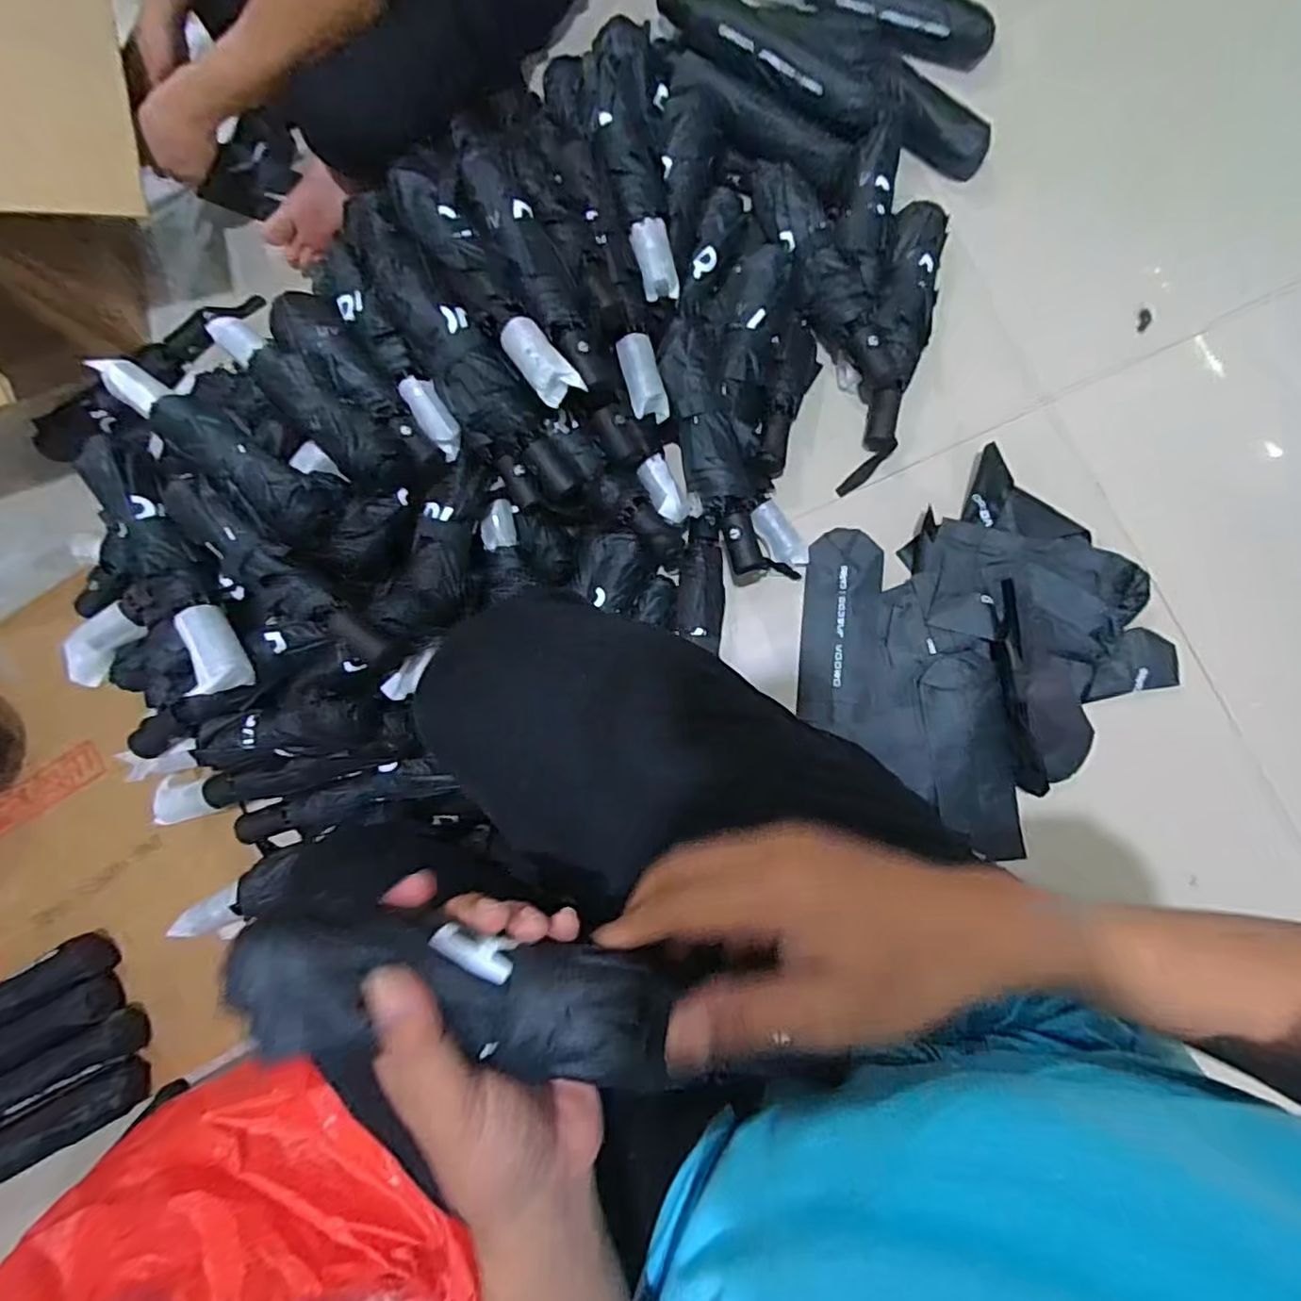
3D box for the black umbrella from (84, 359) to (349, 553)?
[{"bbox_3d":[-0.414,-0.186,0.609,0.278,0.047,0.076,29,89,9],"label":"black umbrella"}]

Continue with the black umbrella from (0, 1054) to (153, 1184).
[{"bbox_3d":[-0.731,0.577,0.769,0.269,0.044,0.060,-29,81,4],"label":"black umbrella"}]

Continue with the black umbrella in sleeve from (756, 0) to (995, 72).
[{"bbox_3d":[0.251,-0.770,0.765,0.313,0.051,0.065,24,88,9],"label":"black umbrella in sleeve"}]

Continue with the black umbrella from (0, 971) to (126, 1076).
[{"bbox_3d":[-0.783,0.484,0.778,0.287,0.059,0.052,-29,81,4],"label":"black umbrella"}]

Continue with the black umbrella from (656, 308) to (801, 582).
[{"bbox_3d":[0.066,-0.212,0.669,0.075,0.045,0.281,-17,82,6],"label":"black umbrella"}]

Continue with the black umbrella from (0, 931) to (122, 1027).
[{"bbox_3d":[-0.804,0.438,0.800,0.307,0.051,0.055,-28,81,4],"label":"black umbrella"}]

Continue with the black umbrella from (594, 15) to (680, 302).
[{"bbox_3d":[-0.020,-0.531,0.696,0.071,0.062,0.329,-7,83,7],"label":"black umbrella"}]

